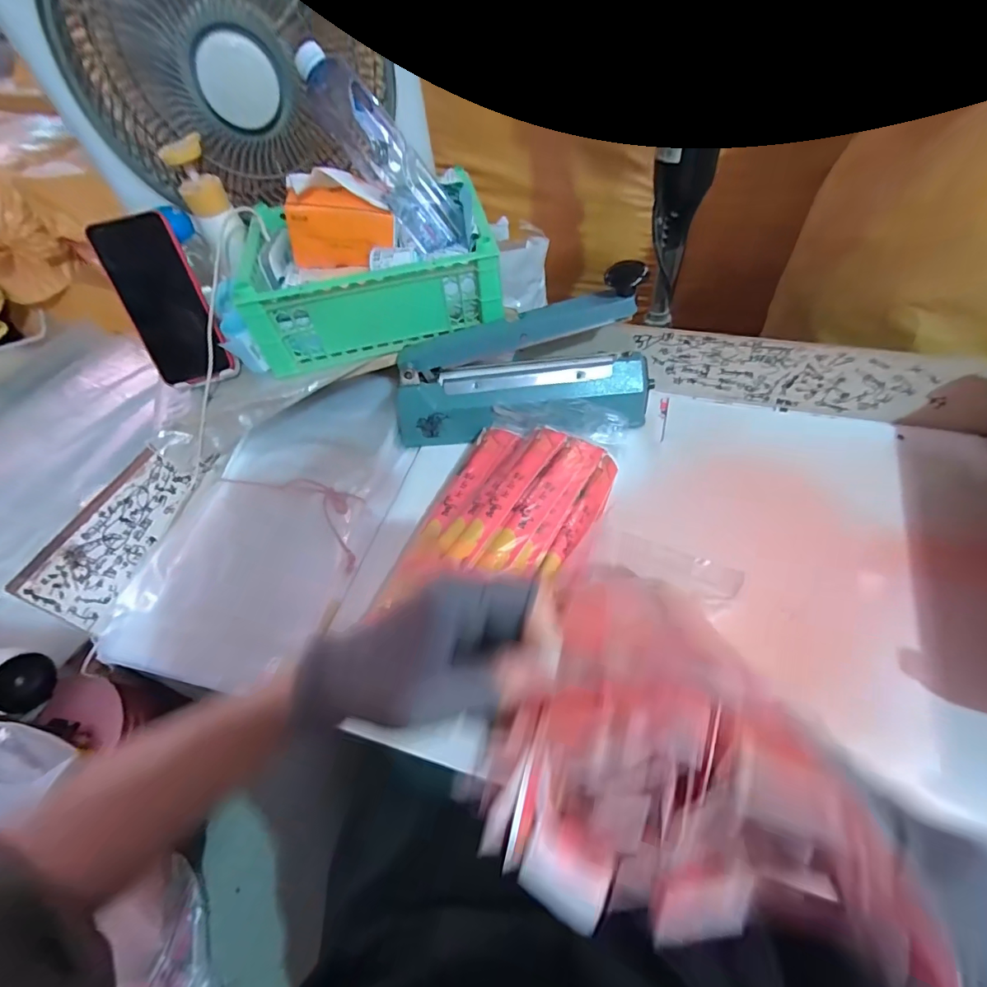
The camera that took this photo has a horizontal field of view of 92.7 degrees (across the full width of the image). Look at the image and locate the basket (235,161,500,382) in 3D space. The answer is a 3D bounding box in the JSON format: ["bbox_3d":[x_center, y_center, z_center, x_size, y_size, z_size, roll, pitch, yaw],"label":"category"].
[{"bbox_3d":[-0.148,-0.274,0.584,0.290,0.113,0.200,-9,54,-4],"label":"basket"}]

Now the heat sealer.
[{"bbox_3d":[0.026,-0.144,0.570,0.309,0.174,0.104,-12,54,10],"label":"heat sealer"}]

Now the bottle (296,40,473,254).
[{"bbox_3d":[-0.112,-0.381,0.538,0.243,0.064,0.068,48,63,-10],"label":"bottle"}]

